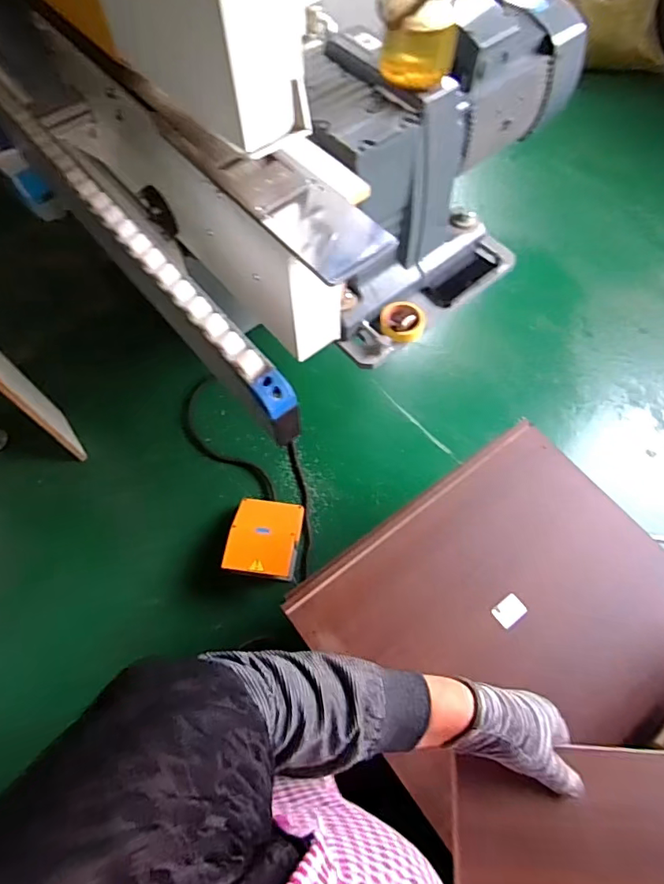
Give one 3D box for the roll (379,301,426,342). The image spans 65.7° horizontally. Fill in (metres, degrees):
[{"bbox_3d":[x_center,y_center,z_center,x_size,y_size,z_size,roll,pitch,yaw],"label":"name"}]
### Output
[{"bbox_3d":[0.155,-0.260,1.132,0.099,0.043,0.086,6,64,5],"label":"roll"}]

